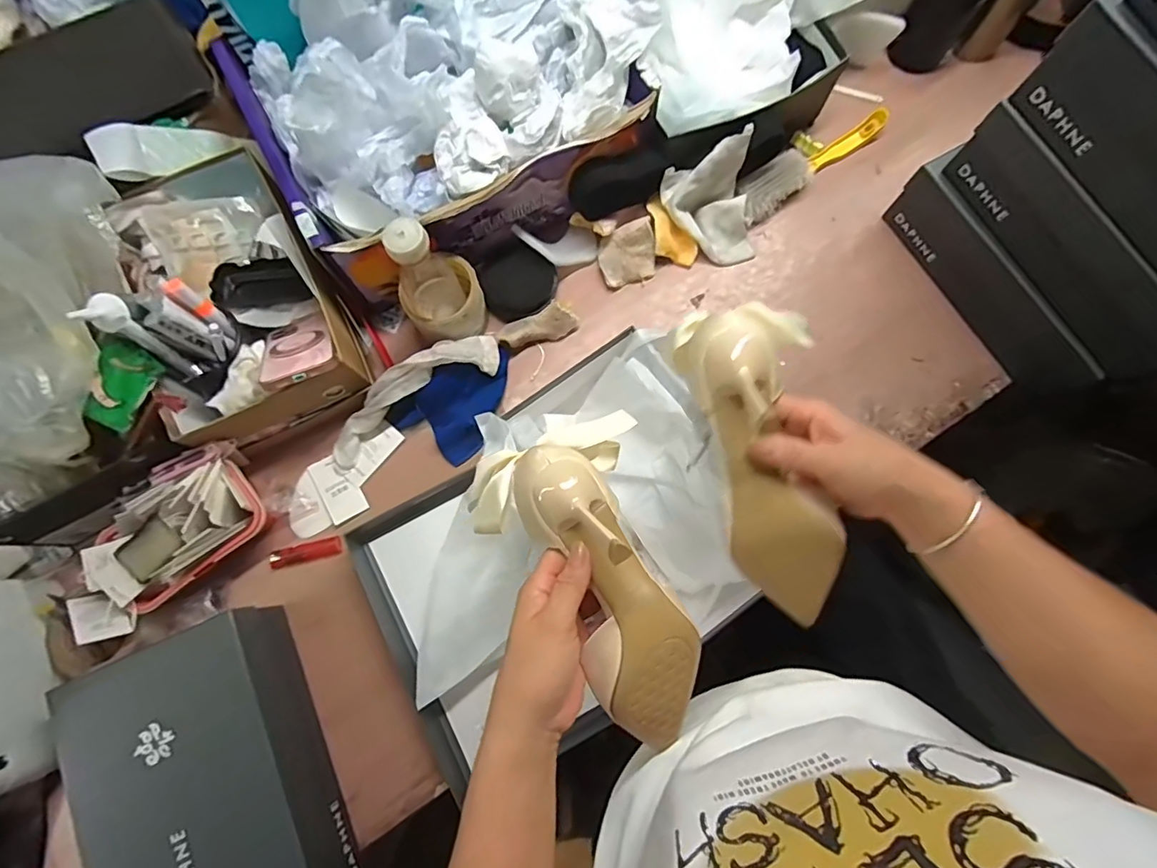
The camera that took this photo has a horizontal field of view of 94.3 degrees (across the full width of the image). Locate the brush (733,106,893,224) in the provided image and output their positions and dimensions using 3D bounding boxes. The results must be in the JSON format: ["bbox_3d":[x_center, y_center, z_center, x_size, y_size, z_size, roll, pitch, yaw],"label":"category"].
[{"bbox_3d":[0.297,-0.355,0.685,0.236,0.029,0.049,-37,81,-8],"label":"brush"}]

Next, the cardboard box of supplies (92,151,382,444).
[{"bbox_3d":[-0.378,-0.154,0.576,0.197,0.111,0.298,-27,79,-6],"label":"cardboard box of supplies"}]

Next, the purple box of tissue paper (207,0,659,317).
[{"bbox_3d":[-0.134,-0.382,0.596,0.431,0.197,0.300,-34,80,-7],"label":"purple box of tissue paper"}]

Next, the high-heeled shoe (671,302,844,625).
[{"bbox_3d":[0.147,0.022,0.378,0.098,0.094,0.238,-17,93,-4],"label":"high-heeled shoe"}]

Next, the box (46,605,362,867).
[{"bbox_3d":[-0.348,0.344,0.512,0.174,0.098,0.299,-23,79,-5],"label":"box"}]

